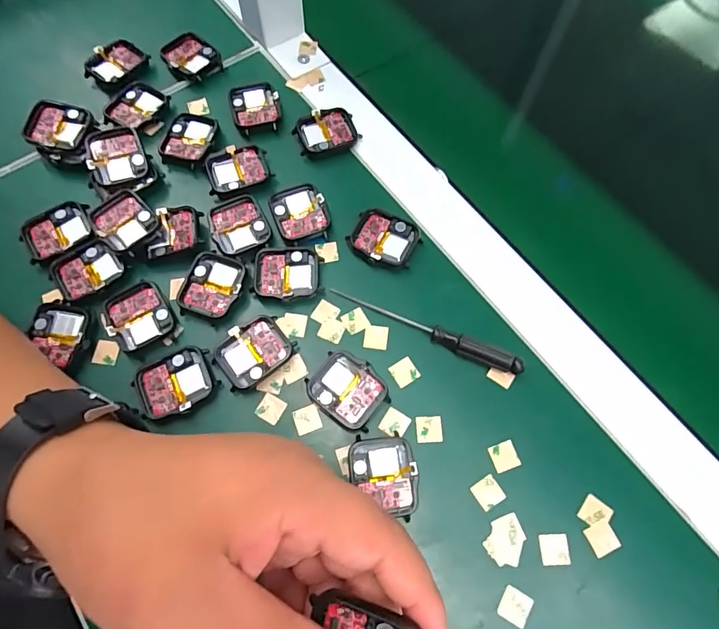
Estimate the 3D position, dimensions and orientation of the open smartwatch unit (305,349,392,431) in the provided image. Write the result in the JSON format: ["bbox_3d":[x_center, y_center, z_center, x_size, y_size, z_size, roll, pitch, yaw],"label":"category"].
[{"bbox_3d":[-0.008,0.047,0.277,0.046,0.008,0.037,36,72,11],"label":"open smartwatch unit"}]

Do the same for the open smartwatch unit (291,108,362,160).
[{"bbox_3d":[-0.026,-0.141,0.347,0.046,0.009,0.036,-19,71,-9],"label":"open smartwatch unit"}]

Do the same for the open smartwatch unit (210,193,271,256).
[{"bbox_3d":[-0.085,-0.062,0.315,0.038,0.005,0.042,-26,72,-11],"label":"open smartwatch unit"}]

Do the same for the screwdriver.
[{"bbox_3d":[0.042,0.010,0.289,0.130,0.016,0.011,24,70,7],"label":"screwdriver"}]

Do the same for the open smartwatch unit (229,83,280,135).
[{"bbox_3d":[-0.082,-0.165,0.353,0.038,0.007,0.047,-12,70,-7],"label":"open smartwatch unit"}]

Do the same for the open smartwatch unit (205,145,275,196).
[{"bbox_3d":[-0.090,-0.107,0.331,0.044,0.008,0.034,-16,70,-8],"label":"open smartwatch unit"}]

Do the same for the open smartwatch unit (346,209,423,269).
[{"bbox_3d":[0.017,-0.051,0.315,0.046,0.013,0.039,24,70,7],"label":"open smartwatch unit"}]

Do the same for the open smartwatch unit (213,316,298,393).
[{"bbox_3d":[-0.067,0.024,0.283,0.046,0.007,0.037,-36,74,-14],"label":"open smartwatch unit"}]

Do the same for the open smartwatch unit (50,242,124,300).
[{"bbox_3d":[-0.183,-0.030,0.299,0.042,0.005,0.030,-34,74,-14],"label":"open smartwatch unit"}]

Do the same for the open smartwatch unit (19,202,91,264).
[{"bbox_3d":[-0.210,-0.055,0.311,0.046,0.013,0.036,-29,72,-7],"label":"open smartwatch unit"}]

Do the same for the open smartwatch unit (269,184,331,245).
[{"bbox_3d":[-0.042,-0.073,0.318,0.037,0.005,0.043,-18,71,-9],"label":"open smartwatch unit"}]

